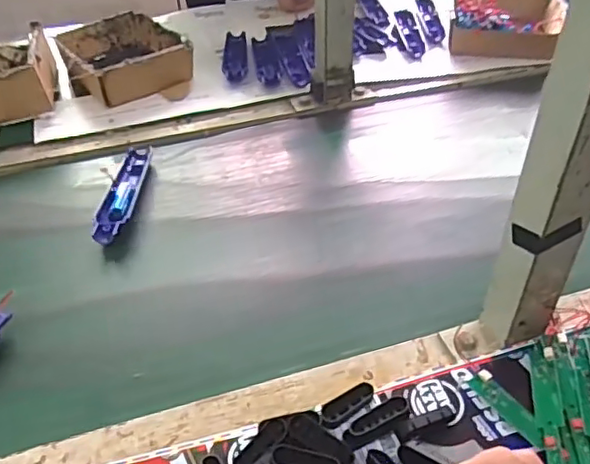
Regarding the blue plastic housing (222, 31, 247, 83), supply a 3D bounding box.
[{"bbox_3d":[-0.093,-0.276,0.941,0.036,0.013,0.168,-3,41,-2],"label":"blue plastic housing"}]

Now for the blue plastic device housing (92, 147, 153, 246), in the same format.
[{"bbox_3d":[-0.197,-0.044,0.692,0.036,0.018,0.166,-1,39,1],"label":"blue plastic device housing"}]

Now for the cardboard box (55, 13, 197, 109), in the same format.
[{"bbox_3d":[-0.253,-0.263,0.908,0.157,0.061,0.178,-22,43,-23],"label":"cardboard box"}]

